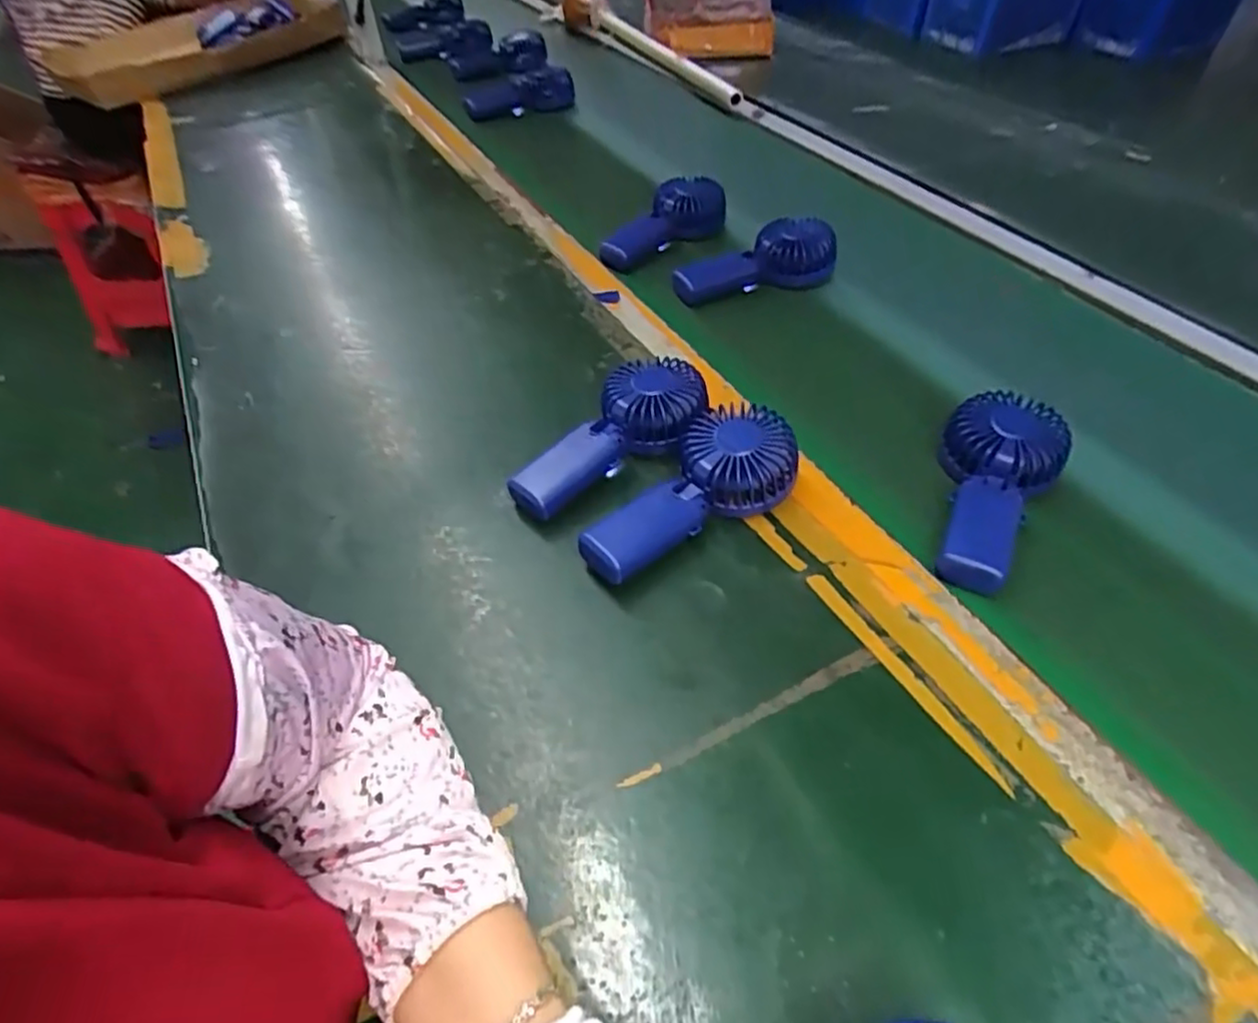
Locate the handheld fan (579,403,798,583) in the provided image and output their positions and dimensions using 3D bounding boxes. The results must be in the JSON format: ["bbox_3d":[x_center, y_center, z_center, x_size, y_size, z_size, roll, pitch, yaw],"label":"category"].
[{"bbox_3d":[0.039,-0.016,0.499,0.173,0.061,0.077,-25,51,-21],"label":"handheld fan"}]

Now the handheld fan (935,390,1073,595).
[{"bbox_3d":[0.263,-0.023,0.499,0.077,0.057,0.172,23,52,21],"label":"handheld fan"}]

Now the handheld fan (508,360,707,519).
[{"bbox_3d":[-0.016,-0.061,0.542,0.178,0.041,0.075,-40,57,-14],"label":"handheld fan"}]

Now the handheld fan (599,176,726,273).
[{"bbox_3d":[0.035,-0.335,0.791,0.168,0.053,0.064,-34,54,-11],"label":"handheld fan"}]

